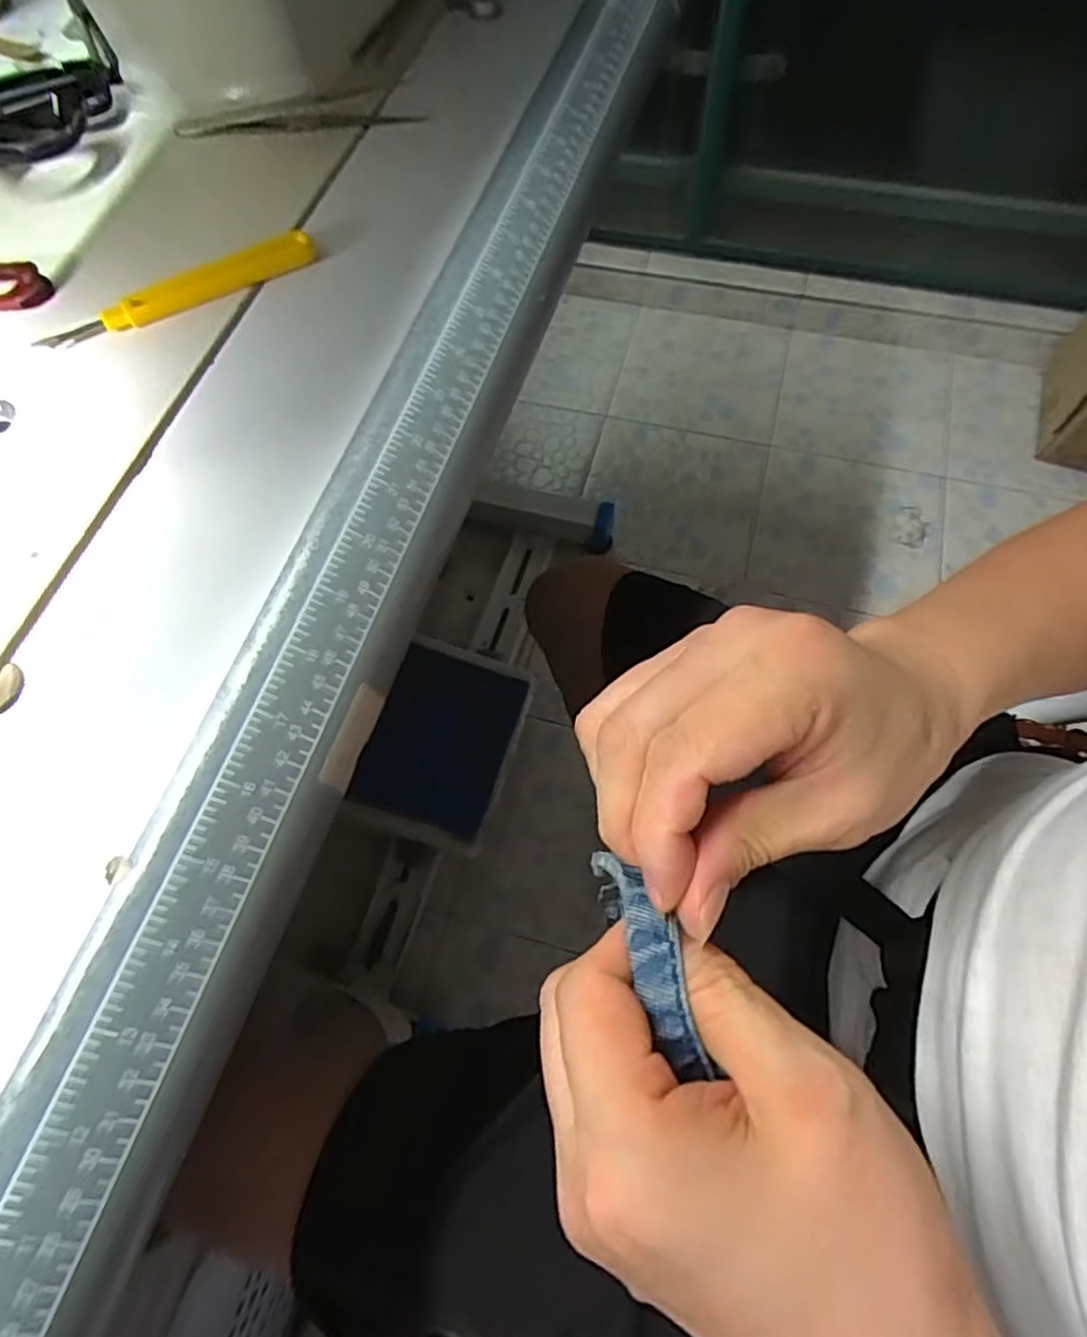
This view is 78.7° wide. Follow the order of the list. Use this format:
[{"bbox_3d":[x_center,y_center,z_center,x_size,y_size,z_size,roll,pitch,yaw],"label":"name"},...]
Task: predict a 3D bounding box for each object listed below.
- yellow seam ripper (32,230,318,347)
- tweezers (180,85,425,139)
[{"bbox_3d":[-0.161,-0.168,0.297,0.123,0.009,0.014,-31,69,-9],"label":"yellow seam ripper"},{"bbox_3d":[-0.126,-0.283,0.337,0.126,0.013,0.016,0,65,2],"label":"tweezers"}]

